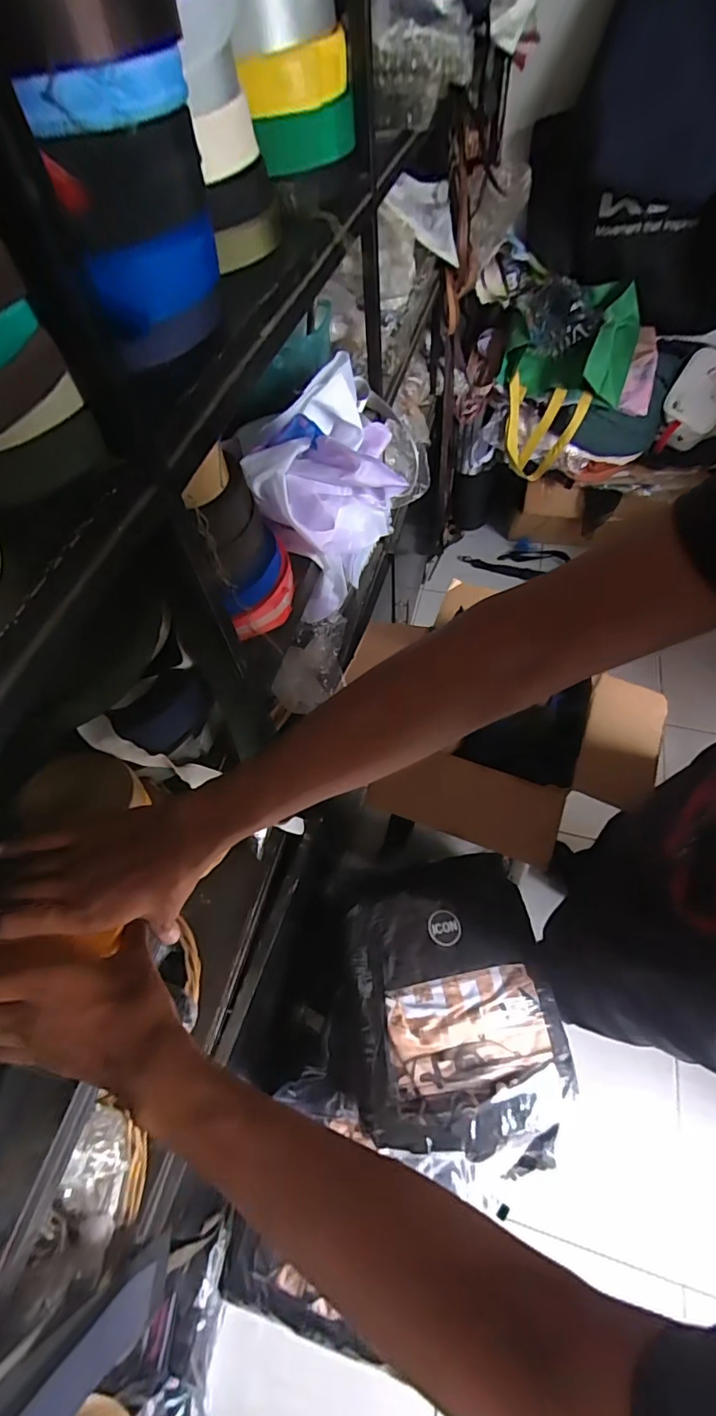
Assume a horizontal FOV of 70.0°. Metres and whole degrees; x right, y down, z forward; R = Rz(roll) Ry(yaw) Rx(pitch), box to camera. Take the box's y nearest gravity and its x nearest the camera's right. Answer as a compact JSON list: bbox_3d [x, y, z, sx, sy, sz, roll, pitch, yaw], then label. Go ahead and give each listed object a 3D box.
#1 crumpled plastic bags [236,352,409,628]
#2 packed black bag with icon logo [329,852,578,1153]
[{"bbox_3d":[-0.037,-0.290,0.700,0.176,0.231,0.233,-6,59,1],"label":"crumpled plastic bags"},{"bbox_3d":[0.123,0.433,0.756,0.332,0.065,0.336,-14,59,-4],"label":"packed black bag with icon logo"}]

